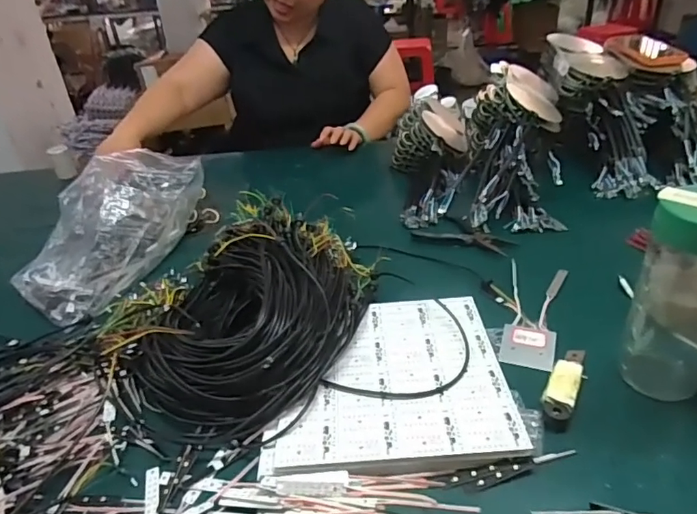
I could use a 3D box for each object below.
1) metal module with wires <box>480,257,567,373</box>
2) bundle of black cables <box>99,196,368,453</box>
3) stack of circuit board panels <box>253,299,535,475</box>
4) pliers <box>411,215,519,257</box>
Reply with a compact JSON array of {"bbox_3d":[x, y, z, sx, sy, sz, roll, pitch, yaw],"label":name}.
[{"bbox_3d":[0.212,0.065,0.629,0.095,0.020,0.191,8,30,23],"label":"metal module with wires"},{"bbox_3d":[-0.129,0.042,0.614,0.279,0.106,0.305,-3,33,2],"label":"bundle of black cables"},{"bbox_3d":[0.045,0.125,0.541,0.239,0.014,0.224,-5,32,0],"label":"stack of circuit board panels"},{"bbox_3d":[0.176,-0.029,0.770,0.089,0.011,0.140,-30,40,-33],"label":"pliers"}]

